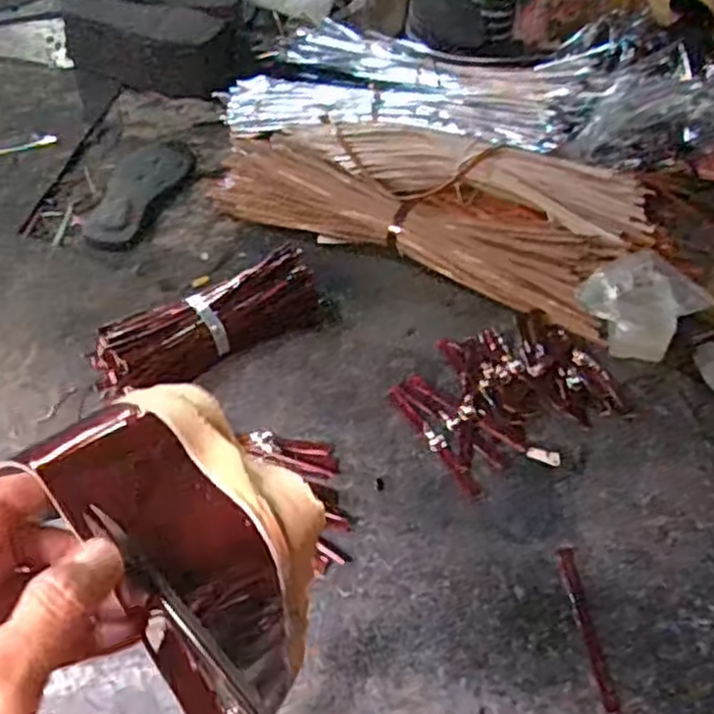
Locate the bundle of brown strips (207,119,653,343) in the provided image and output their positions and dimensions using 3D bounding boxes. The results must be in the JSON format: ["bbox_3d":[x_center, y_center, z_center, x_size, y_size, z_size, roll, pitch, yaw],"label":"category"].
[{"bbox_3d":[0.086,-0.212,0.966,0.550,0.061,0.219,20,54,15],"label":"bundle of brown strips"}]

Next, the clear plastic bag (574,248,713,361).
[{"bbox_3d":[0.342,-0.065,0.867,0.133,0.043,0.126,-23,55,-17],"label":"clear plastic bag"}]

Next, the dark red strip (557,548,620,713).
[{"bbox_3d":[0.198,0.231,0.644,0.015,0.005,0.137,-5,52,-5],"label":"dark red strip"}]

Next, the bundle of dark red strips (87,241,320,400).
[{"bbox_3d":[-0.158,-0.030,0.810,0.254,0.063,0.075,-27,57,-18],"label":"bundle of dark red strips"}]

